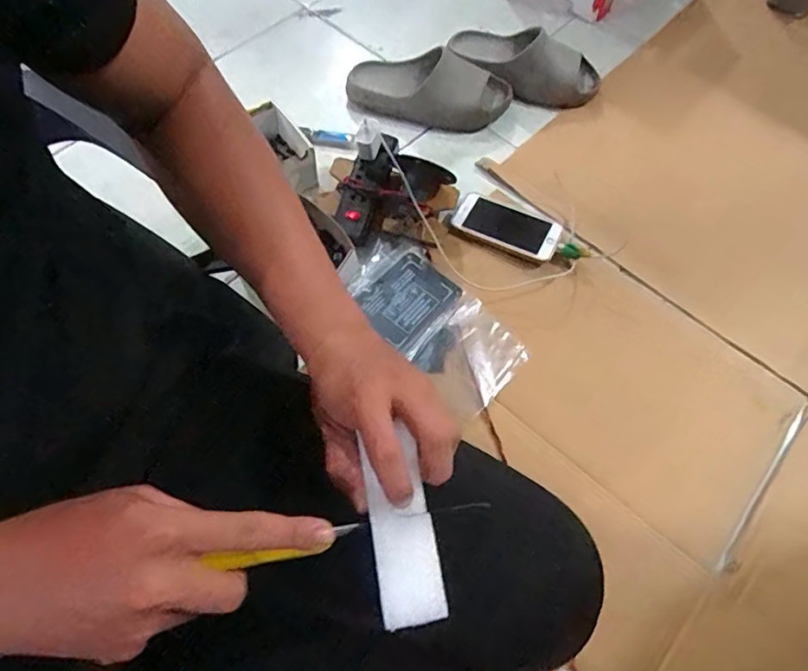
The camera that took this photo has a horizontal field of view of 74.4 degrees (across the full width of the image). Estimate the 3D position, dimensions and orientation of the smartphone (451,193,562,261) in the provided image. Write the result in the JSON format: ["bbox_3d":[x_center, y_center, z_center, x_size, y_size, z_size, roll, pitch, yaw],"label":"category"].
[{"bbox_3d":[0.157,-0.169,0.809,0.157,0.010,0.082,22,63,13],"label":"smartphone"}]

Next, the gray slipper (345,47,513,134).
[{"bbox_3d":[0.042,-0.418,0.899,0.269,0.069,0.119,11,63,5],"label":"gray slipper"}]

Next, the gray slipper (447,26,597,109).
[{"bbox_3d":[0.212,-0.478,0.936,0.268,0.076,0.116,17,64,8],"label":"gray slipper"}]

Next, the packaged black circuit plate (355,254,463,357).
[{"bbox_3d":[0.005,-0.050,0.741,0.100,0.004,0.117,42,80,11],"label":"packaged black circuit plate"}]

